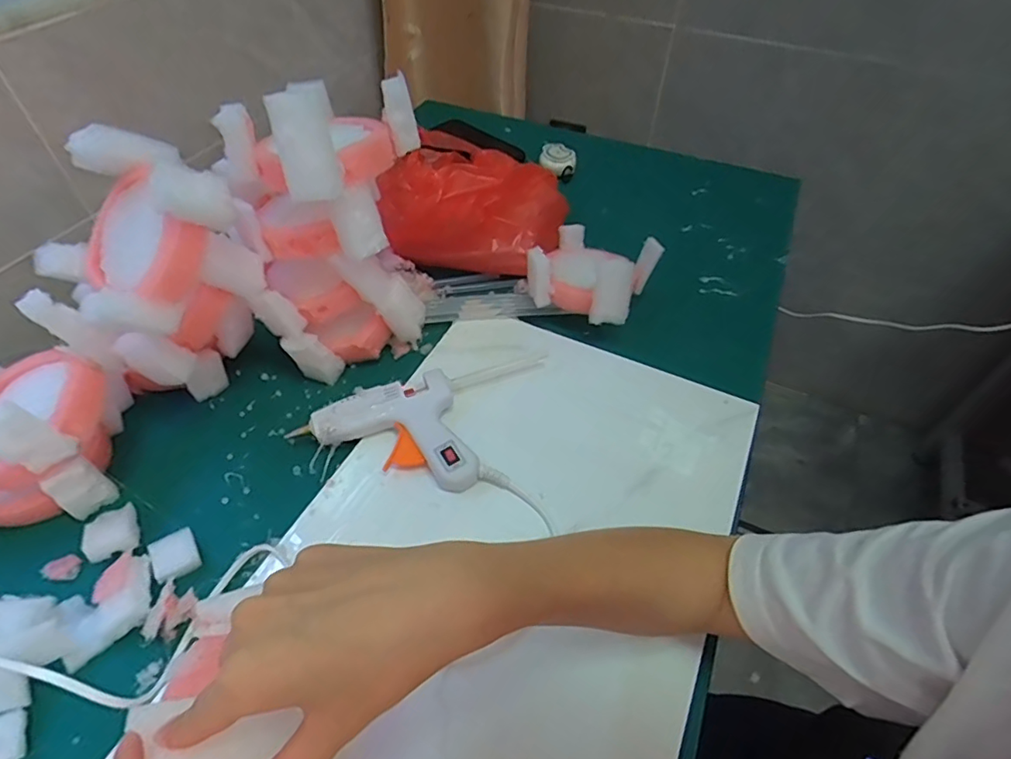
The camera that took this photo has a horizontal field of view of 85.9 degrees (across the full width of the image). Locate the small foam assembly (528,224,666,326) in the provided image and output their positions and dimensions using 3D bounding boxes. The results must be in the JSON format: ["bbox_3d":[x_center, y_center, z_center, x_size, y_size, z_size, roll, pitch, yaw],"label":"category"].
[{"bbox_3d":[0.089,-0.111,0.547,0.108,0.076,0.107,22,53,17],"label":"small foam assembly"}]

